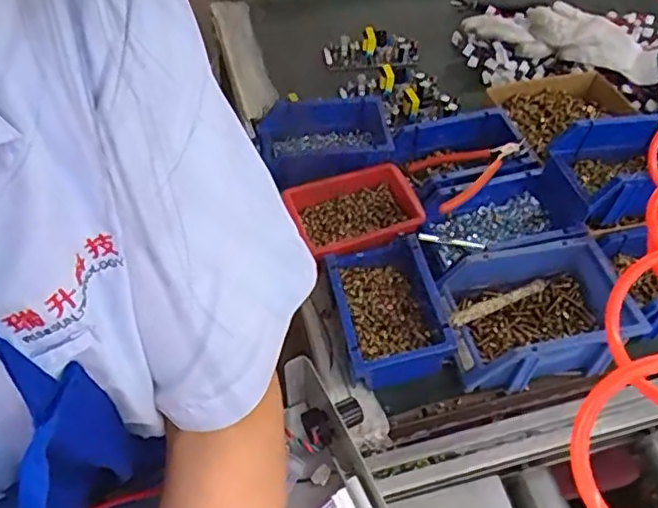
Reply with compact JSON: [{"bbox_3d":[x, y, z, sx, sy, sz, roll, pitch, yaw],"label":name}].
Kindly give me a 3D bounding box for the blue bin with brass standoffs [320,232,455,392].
[{"bbox_3d":[0.057,0.055,0.641,0.105,0.063,0.161,-11,53,-9],"label":"blue bin with brass standoffs"}]

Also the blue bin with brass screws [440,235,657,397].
[{"bbox_3d":[0.209,0.056,0.643,0.180,0.069,0.142,-7,52,-5],"label":"blue bin with brass screws"}]

